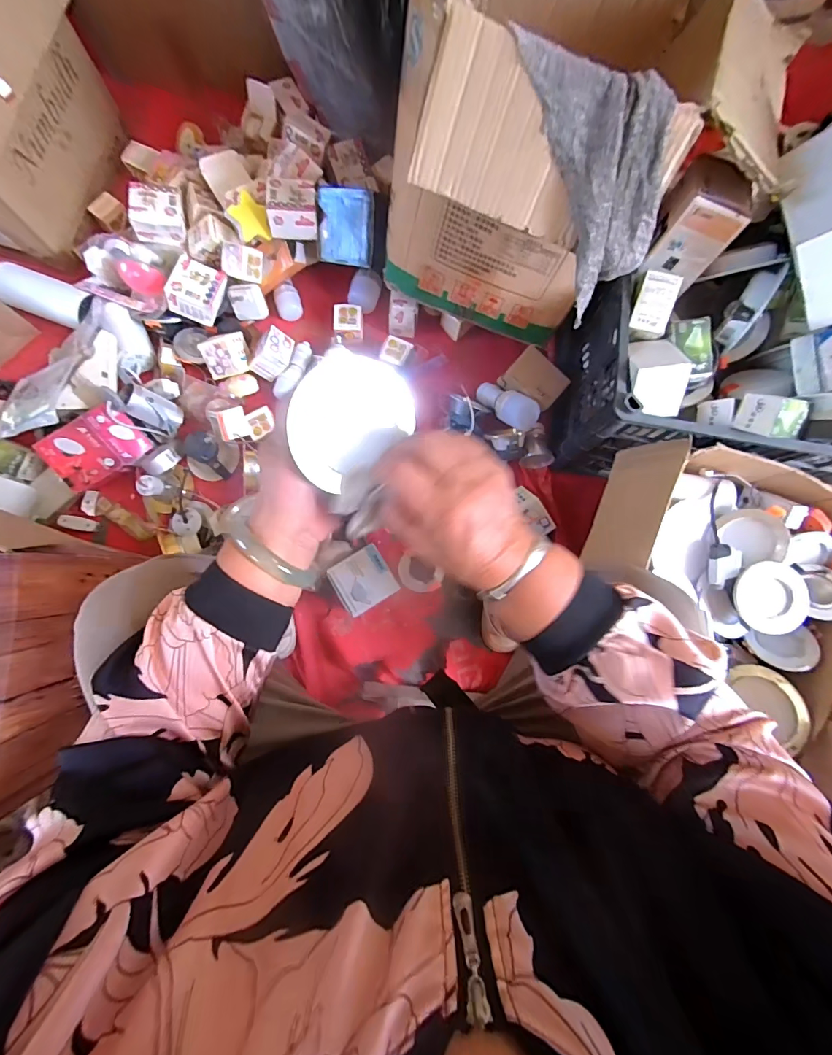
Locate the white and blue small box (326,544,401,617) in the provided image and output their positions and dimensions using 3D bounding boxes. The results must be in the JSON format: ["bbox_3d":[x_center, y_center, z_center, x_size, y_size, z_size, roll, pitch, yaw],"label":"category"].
[{"bbox_3d":[-0.093,0.092,0.741,0.099,0.019,0.096,-32,85,-6],"label":"white and blue small box"}]

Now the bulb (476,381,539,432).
[{"bbox_3d":[0.169,-0.237,0.809,0.053,0.051,0.138,-42,55,-7],"label":"bulb"}]

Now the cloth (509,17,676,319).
[{"bbox_3d":[0.216,-0.406,0.471,0.125,0.034,0.265,-16,122,21],"label":"cloth"}]

